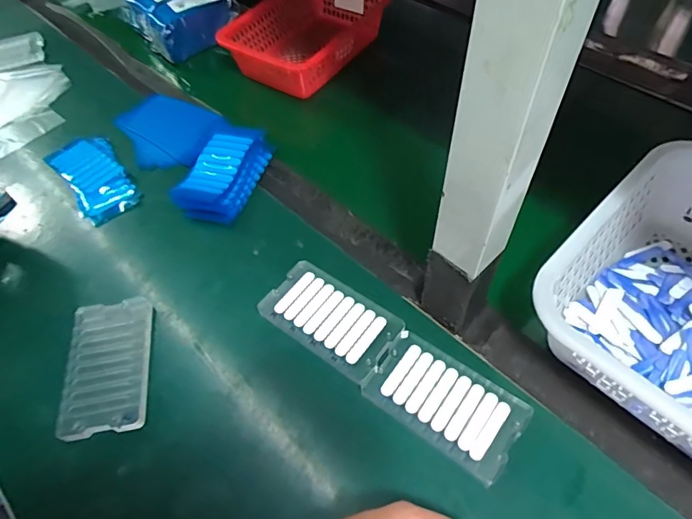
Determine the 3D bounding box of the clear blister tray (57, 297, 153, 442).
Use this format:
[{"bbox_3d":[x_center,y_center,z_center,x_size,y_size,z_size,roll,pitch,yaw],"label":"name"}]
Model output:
[{"bbox_3d":[-0.207,0.092,0.425,0.065,0.017,0.120,-10,55,-4],"label":"clear blister tray"}]

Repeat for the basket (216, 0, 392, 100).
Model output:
[{"bbox_3d":[-0.049,-0.315,0.692,0.156,0.074,0.226,34,63,25],"label":"basket"}]

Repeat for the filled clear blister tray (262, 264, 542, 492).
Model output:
[{"bbox_3d":[0.033,0.084,0.416,0.238,0.014,0.072,34,62,23],"label":"filled clear blister tray"}]

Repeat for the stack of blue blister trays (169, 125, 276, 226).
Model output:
[{"bbox_3d":[-0.137,-0.098,0.548,0.067,0.029,0.129,13,56,11],"label":"stack of blue blister trays"}]

